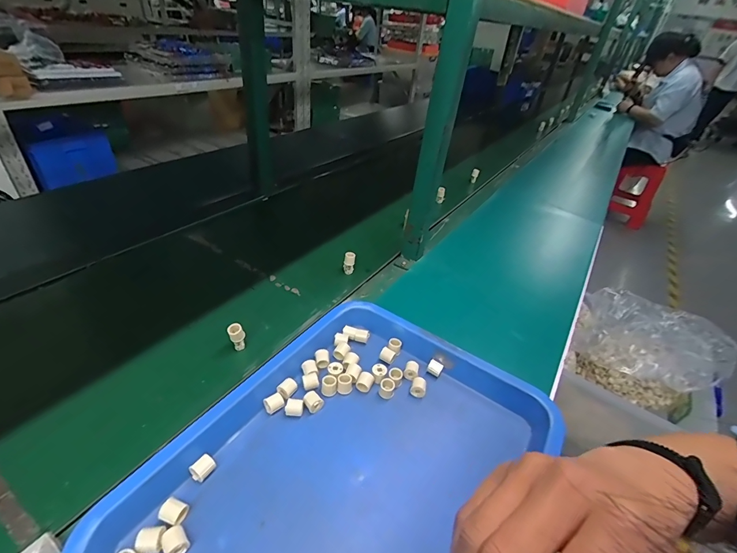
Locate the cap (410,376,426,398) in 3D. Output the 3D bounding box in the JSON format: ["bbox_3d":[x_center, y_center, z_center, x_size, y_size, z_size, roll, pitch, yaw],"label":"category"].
[{"bbox_3d":[0.067,0.148,0.486,0.018,0.019,0.020,11,37,5],"label":"cap"}]

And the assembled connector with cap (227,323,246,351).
[{"bbox_3d":[-0.188,0.086,0.519,0.022,0.038,0.016,-9,40,-20],"label":"assembled connector with cap"}]

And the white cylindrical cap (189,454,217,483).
[{"bbox_3d":[-0.172,0.198,0.378,0.017,0.016,0.022,29,42,26],"label":"white cylindrical cap"}]

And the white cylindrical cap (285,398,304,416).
[{"bbox_3d":[-0.090,0.160,0.444,0.020,0.017,0.017,3,37,-5],"label":"white cylindrical cap"}]

